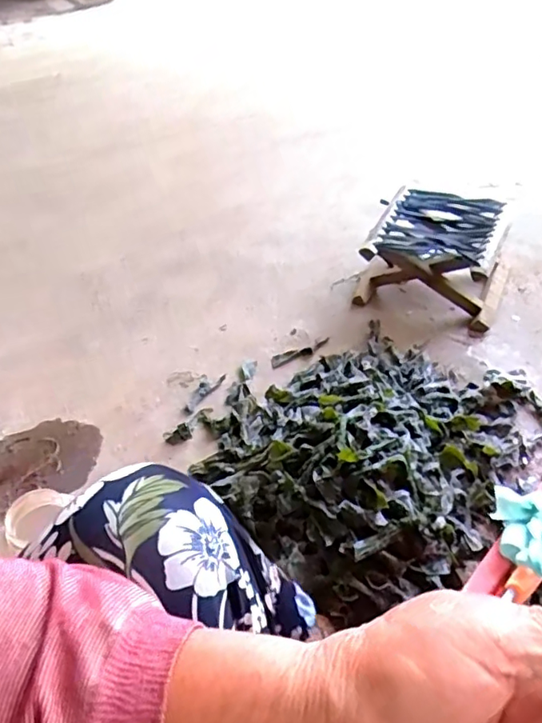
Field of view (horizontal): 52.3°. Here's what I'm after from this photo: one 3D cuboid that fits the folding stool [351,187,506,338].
[{"bbox_3d":[0.316,-0.201,1.064,0.262,0.138,0.252,15,46,21],"label":"folding stool"}]

